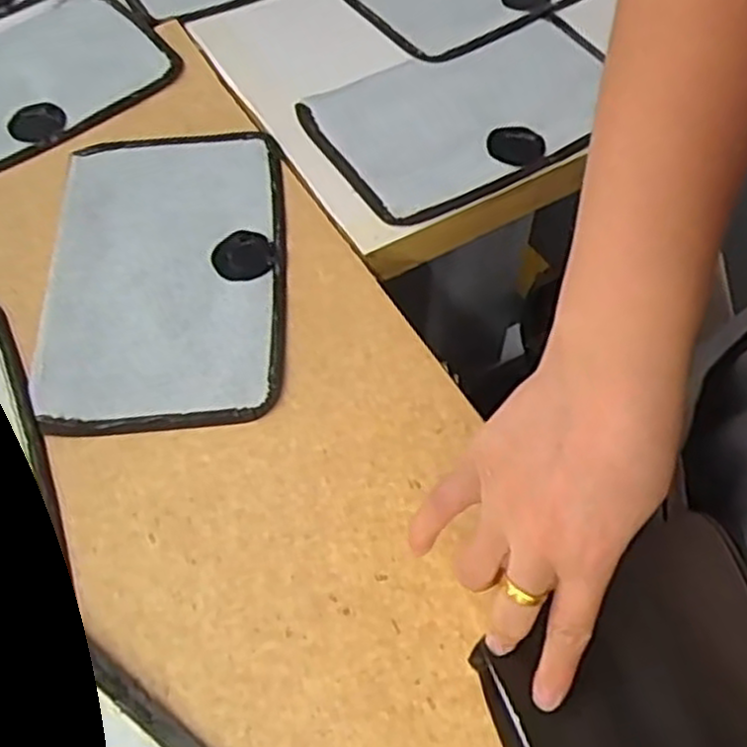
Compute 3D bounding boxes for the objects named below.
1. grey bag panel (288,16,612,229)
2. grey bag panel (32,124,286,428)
[{"bbox_3d":[0.070,-0.183,0.547,0.215,0.008,0.132,-27,62,-15],"label":"grey bag panel"},{"bbox_3d":[-0.126,-0.066,0.477,0.137,0.004,0.219,-4,58,-1],"label":"grey bag panel"}]

